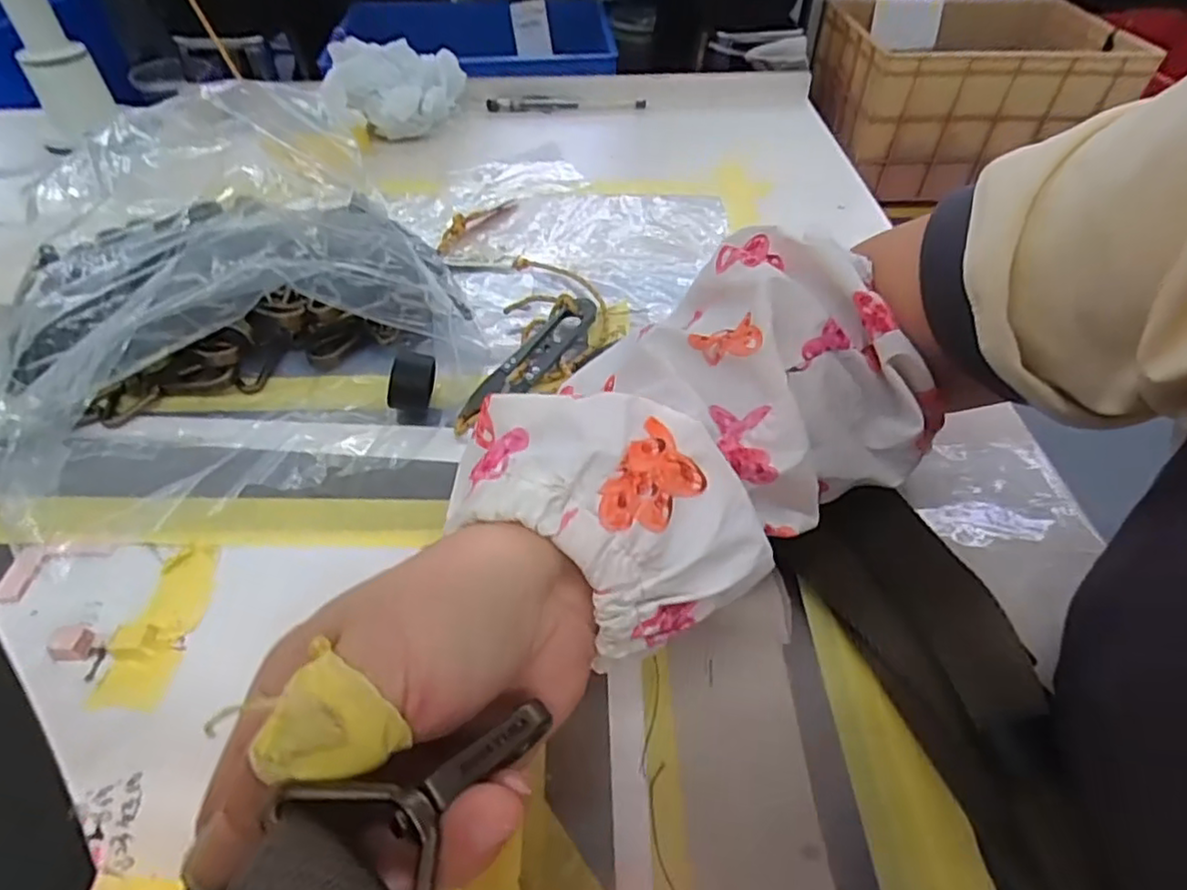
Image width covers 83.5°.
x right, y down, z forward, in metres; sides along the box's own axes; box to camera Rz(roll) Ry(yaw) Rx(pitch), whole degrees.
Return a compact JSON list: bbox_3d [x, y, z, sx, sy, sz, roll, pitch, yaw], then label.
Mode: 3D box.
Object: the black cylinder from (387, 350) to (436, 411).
[{"bbox_3d":[-0.088,-0.029,0.324,0.019,0.025,0.025,4,46,2],"label":"black cylinder"}]

